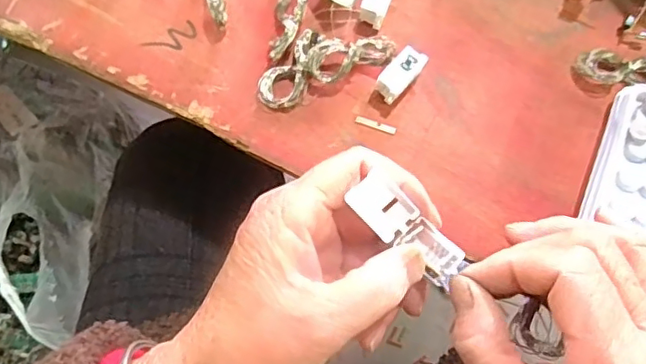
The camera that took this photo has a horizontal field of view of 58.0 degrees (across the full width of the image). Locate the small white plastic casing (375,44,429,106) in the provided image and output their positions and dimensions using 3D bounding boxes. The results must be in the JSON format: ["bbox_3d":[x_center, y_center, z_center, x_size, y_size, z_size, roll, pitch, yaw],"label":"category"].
[{"bbox_3d":[0.040,-0.055,0.308,0.015,0.020,0.029,39,80,9],"label":"small white plastic casing"}]

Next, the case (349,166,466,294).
[{"bbox_3d":[0.033,0.020,0.242,0.054,0.013,0.017,39,80,-11],"label":"case"}]

